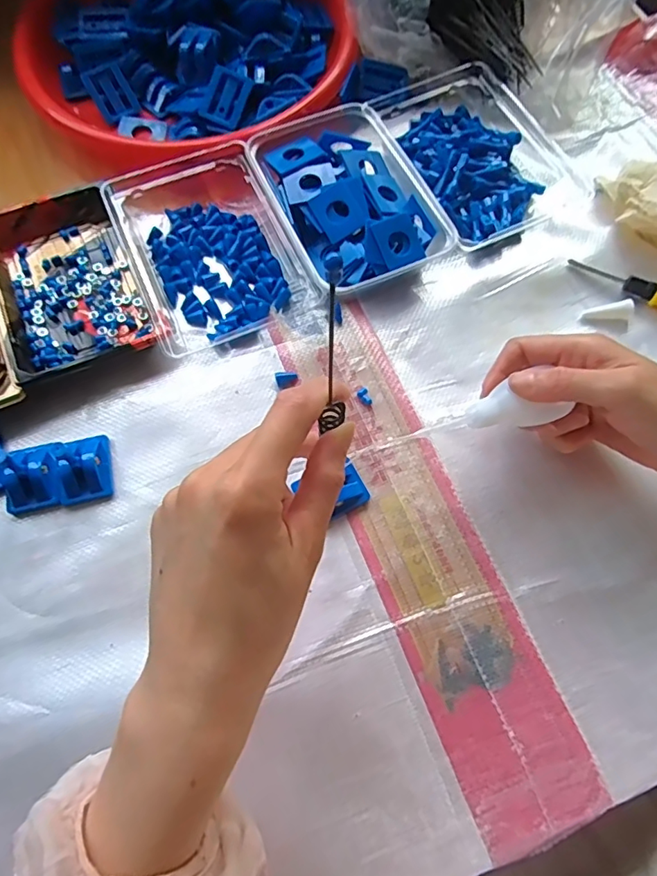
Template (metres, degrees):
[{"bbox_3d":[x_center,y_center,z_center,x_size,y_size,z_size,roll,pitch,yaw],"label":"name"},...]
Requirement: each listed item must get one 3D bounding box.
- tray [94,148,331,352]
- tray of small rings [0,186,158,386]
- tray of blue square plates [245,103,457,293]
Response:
[{"bbox_3d":[-0.095,-0.155,0.406,0.122,0.028,0.164,-23,70,-8],"label":"tray"},{"bbox_3d":[-0.200,-0.119,0.395,0.097,0.025,0.159,-22,70,-8],"label":"tray of small rings"},{"bbox_3d":[0.014,-0.185,0.412,0.110,0.037,0.156,-24,70,-8],"label":"tray of blue square plates"}]

